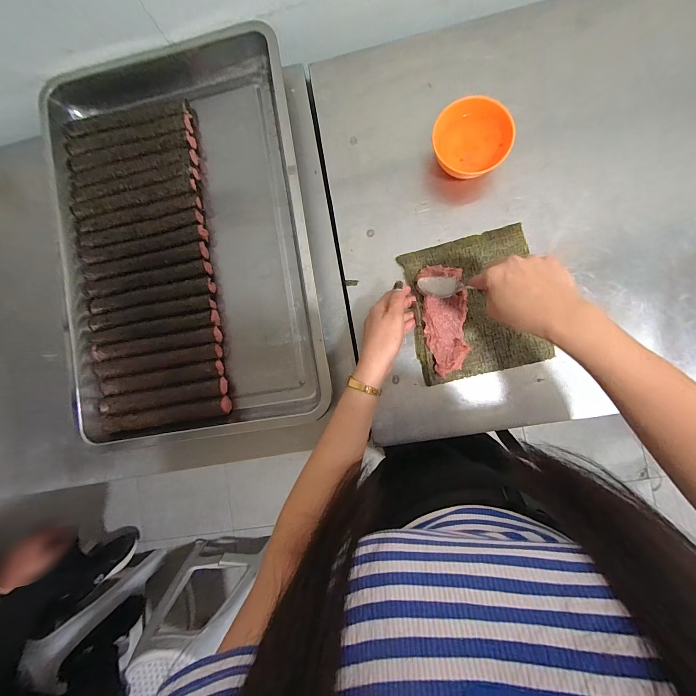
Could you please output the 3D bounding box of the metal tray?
[{"bbox_3d":[-0.251,-0.172,0.492,0.384,0.049,0.600,-10,87,6],"label":"metal tray"}]

